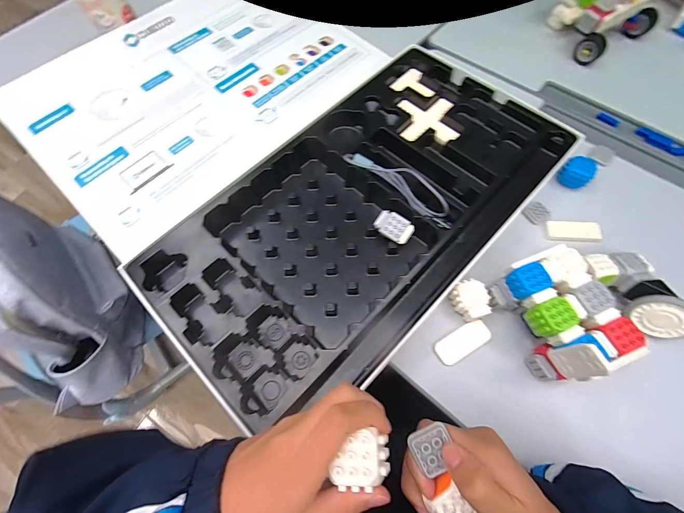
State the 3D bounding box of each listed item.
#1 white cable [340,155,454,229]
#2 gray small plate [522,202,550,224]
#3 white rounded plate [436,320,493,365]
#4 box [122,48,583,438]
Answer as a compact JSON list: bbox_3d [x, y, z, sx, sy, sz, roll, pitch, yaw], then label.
[{"bbox_3d":[0.081,-0.099,0.420,0.161,0.026,0.045,32,71,16],"label":"white cable"},{"bbox_3d":[0.264,-0.059,0.425,0.027,0.009,0.030,-33,71,-13],"label":"gray small plate"},{"bbox_3d":[0.141,0.099,0.367,0.067,0.005,0.028,-29,68,-10],"label":"white rounded plate"},{"bbox_3d":[0.032,-0.068,0.415,0.300,0.051,0.545,41,74,18],"label":"box"}]

